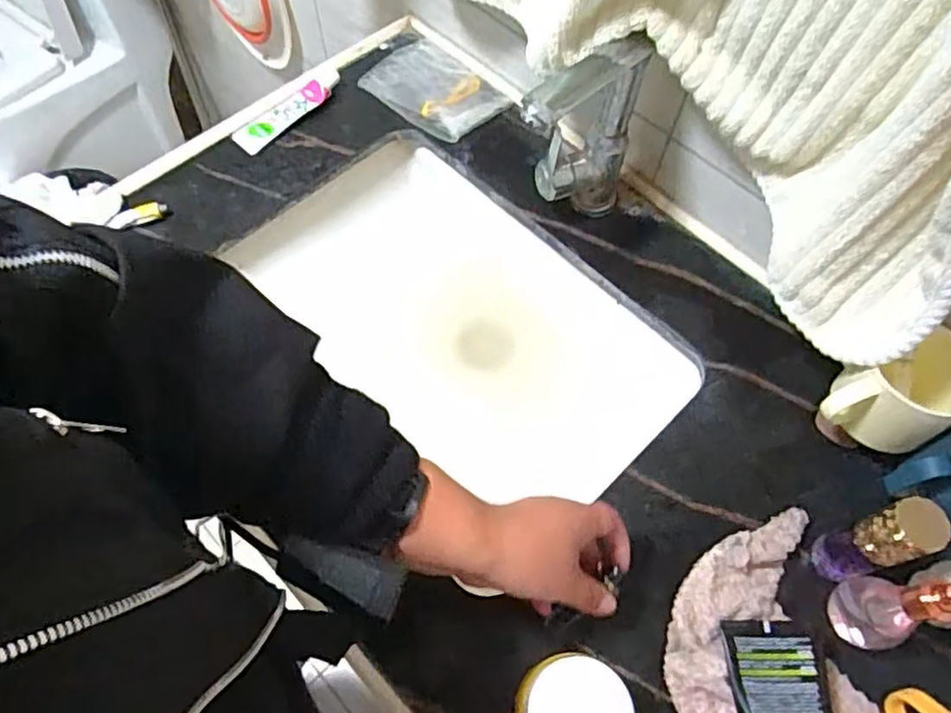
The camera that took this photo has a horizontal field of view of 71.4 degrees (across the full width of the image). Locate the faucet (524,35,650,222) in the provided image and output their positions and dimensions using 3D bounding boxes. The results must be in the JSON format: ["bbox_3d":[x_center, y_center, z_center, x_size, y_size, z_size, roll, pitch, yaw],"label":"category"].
[{"bbox_3d":[0.083,-0.182,0.602,0.122,0.191,0.044,-34,68,-17],"label":"faucet"}]

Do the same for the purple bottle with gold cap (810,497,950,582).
[{"bbox_3d":[0.285,0.135,0.476,0.030,0.121,0.035,-10,63,-7],"label":"purple bottle with gold cap"}]

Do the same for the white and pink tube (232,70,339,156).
[{"bbox_3d":[-0.208,-0.275,0.738,0.135,0.016,0.033,-39,70,-19],"label":"white and pink tube"}]

